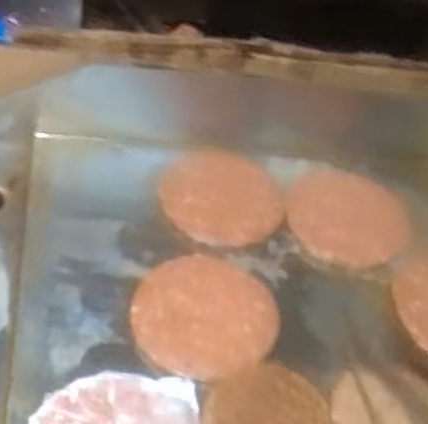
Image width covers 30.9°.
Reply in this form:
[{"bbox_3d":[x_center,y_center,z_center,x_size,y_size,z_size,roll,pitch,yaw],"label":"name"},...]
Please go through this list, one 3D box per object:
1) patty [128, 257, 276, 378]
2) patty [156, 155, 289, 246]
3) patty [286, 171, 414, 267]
[{"bbox_3d":[-0.006,0.075,0.574,0.103,0.005,0.106,3,49,-4],"label":"patty"},{"bbox_3d":[0.006,-0.014,0.649,0.095,0.006,0.096,3,49,-4],"label":"patty"},{"bbox_3d":[0.115,0.003,0.660,0.101,0.014,0.091,34,54,21],"label":"patty"}]

